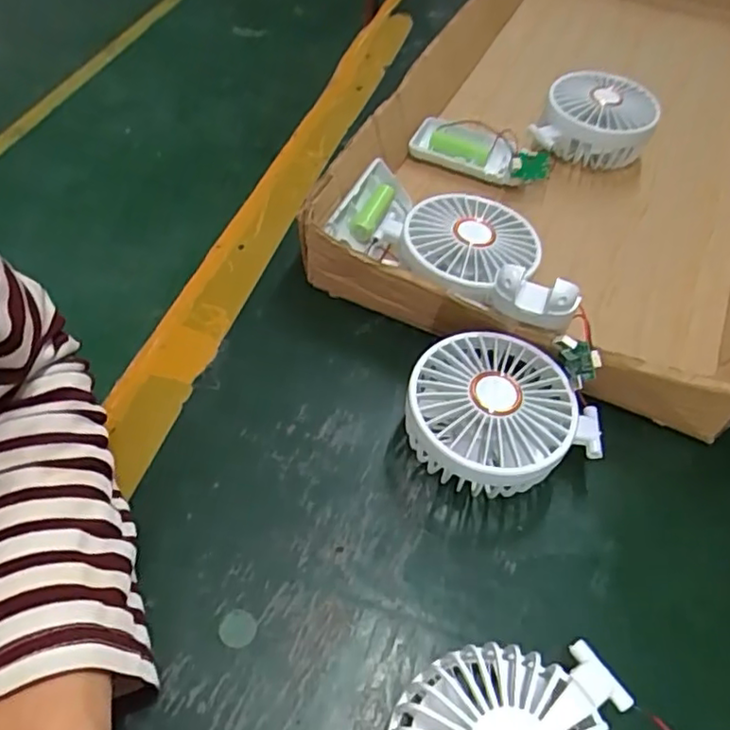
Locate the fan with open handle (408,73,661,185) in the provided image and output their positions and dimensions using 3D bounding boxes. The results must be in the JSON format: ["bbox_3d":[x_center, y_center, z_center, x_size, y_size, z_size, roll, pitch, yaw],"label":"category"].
[{"bbox_3d":[0.135,-0.183,0.500,0.192,0.046,0.090,-11,54,-12],"label":"fan with open handle"}]

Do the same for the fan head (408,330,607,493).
[{"bbox_3d":[0.068,0.029,0.343,0.087,0.045,0.085,2,53,-3],"label":"fan head"}]

